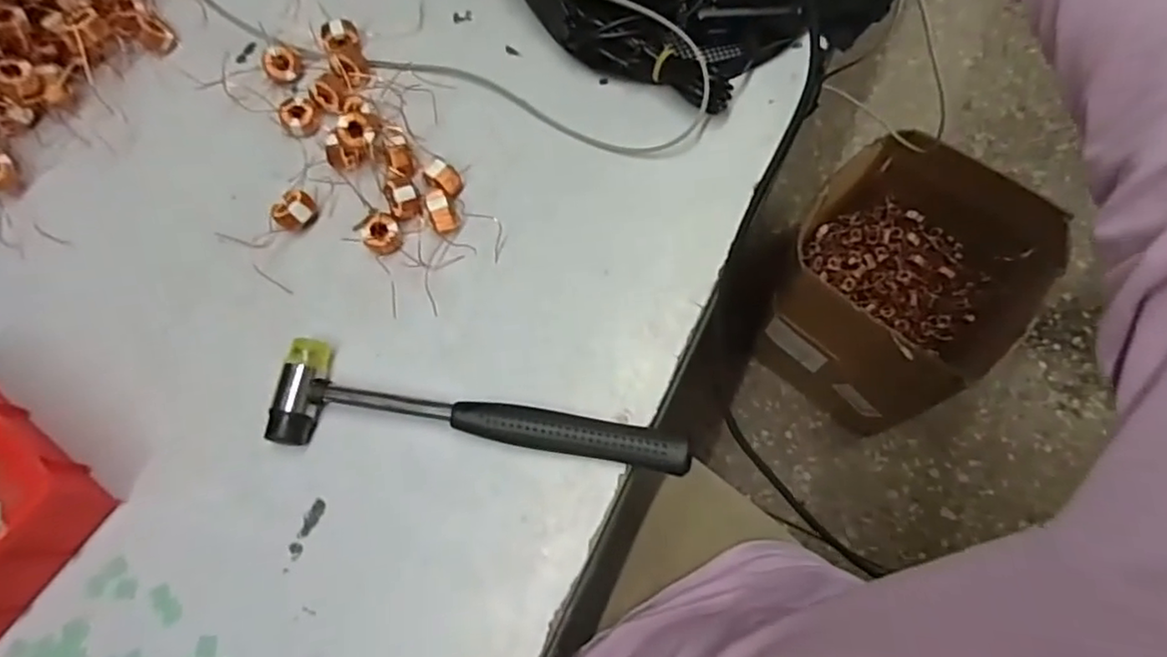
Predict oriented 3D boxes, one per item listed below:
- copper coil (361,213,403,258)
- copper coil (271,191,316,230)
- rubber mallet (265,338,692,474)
[{"bbox_3d":[-0.128,-0.061,0.409,0.023,0.009,0.028,-9,72,-1],"label":"copper coil"},{"bbox_3d":[-0.186,-0.076,0.415,0.019,0.015,0.025,28,75,10],"label":"copper coil"},{"bbox_3d":[-0.060,0.055,0.365,0.233,0.026,0.057,10,73,5],"label":"rubber mallet"}]

